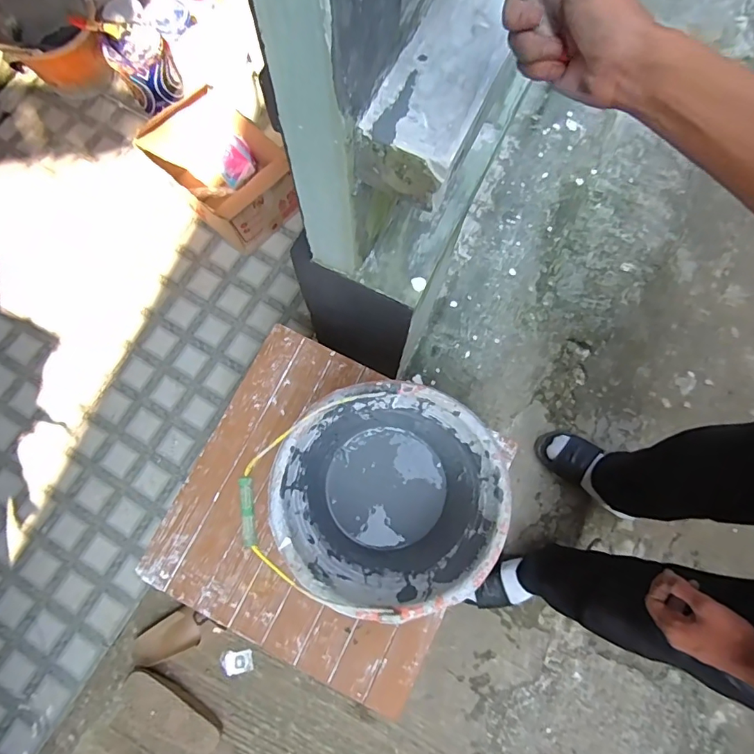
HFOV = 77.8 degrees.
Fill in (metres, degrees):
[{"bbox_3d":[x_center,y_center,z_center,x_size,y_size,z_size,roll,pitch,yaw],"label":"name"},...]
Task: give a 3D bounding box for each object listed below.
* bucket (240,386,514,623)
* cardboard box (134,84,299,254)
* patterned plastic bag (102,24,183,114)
[{"bbox_3d":[0.006,0.164,0.633,0.297,0.202,0.265,-14,76,-4],"label":"bucket"},{"bbox_3d":[-0.414,-0.552,1.282,0.260,0.189,0.384,-41,81,-9],"label":"cardboard box"},{"bbox_3d":[-0.661,-0.883,1.354,0.162,0.188,0.119,-26,77,-7],"label":"patterned plastic bag"}]

